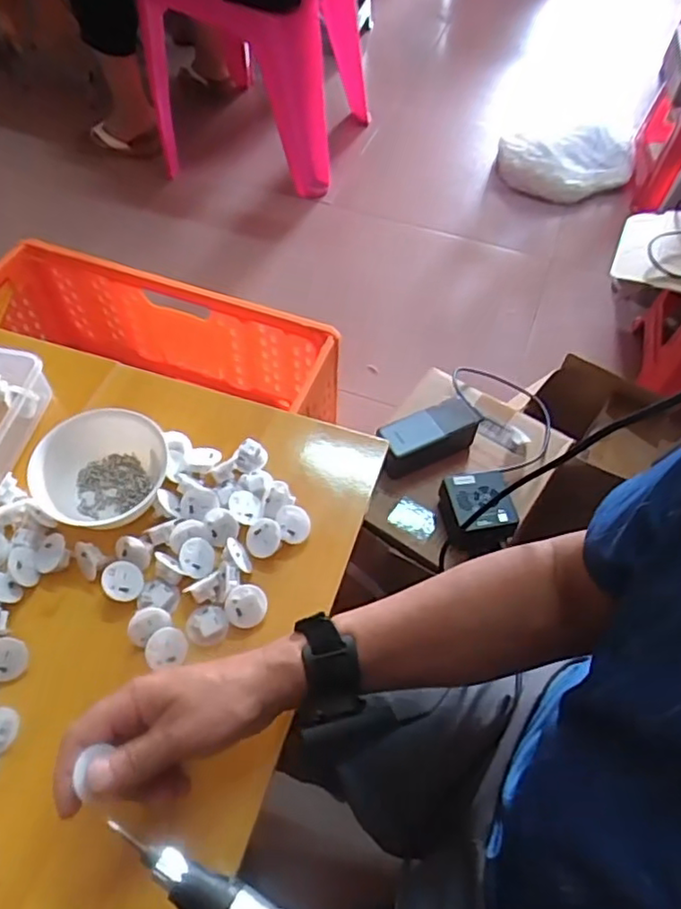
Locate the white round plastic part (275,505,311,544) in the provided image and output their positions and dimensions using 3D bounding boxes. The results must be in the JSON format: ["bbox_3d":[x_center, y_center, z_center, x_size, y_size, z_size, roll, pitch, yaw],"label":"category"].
[{"bbox_3d":[-0.041,0.062,0.556,0.032,0.012,0.032,8,70,-21],"label":"white round plastic part"}]

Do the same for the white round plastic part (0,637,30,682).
[{"bbox_3d":[-0.257,0.156,0.481,0.032,0.012,0.032,4,81,-23],"label":"white round plastic part"}]

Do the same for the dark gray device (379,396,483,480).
[{"bbox_3d":[0.114,-0.020,0.841,0.133,0.068,0.061,-26,60,-19],"label":"dark gray device"}]

